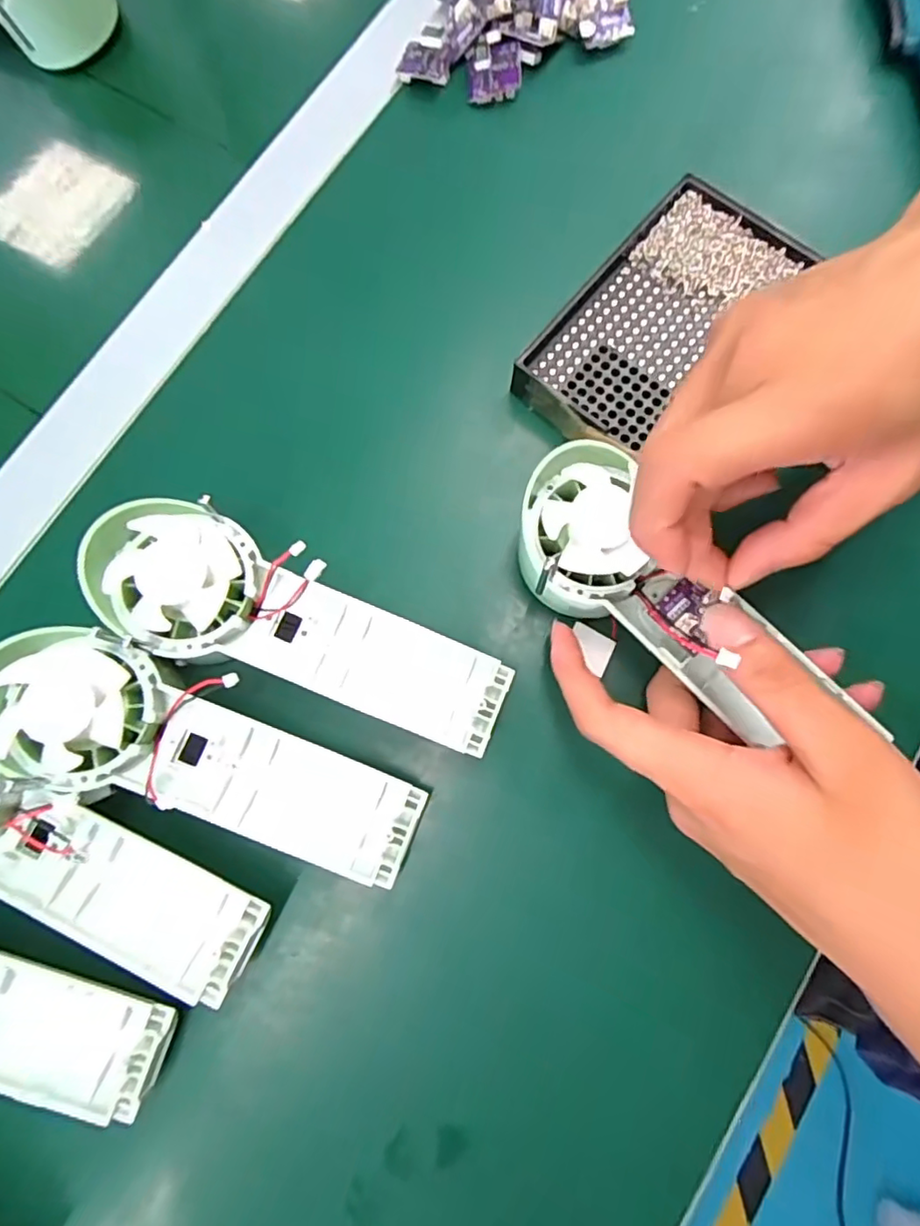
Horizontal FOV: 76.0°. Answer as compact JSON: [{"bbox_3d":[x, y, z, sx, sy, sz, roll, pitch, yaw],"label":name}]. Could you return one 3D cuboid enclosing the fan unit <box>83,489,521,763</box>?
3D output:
[{"bbox_3d":[-0.063,0.008,0.248,0.169,0.051,0.060,22,80,6],"label":"fan unit"}]

